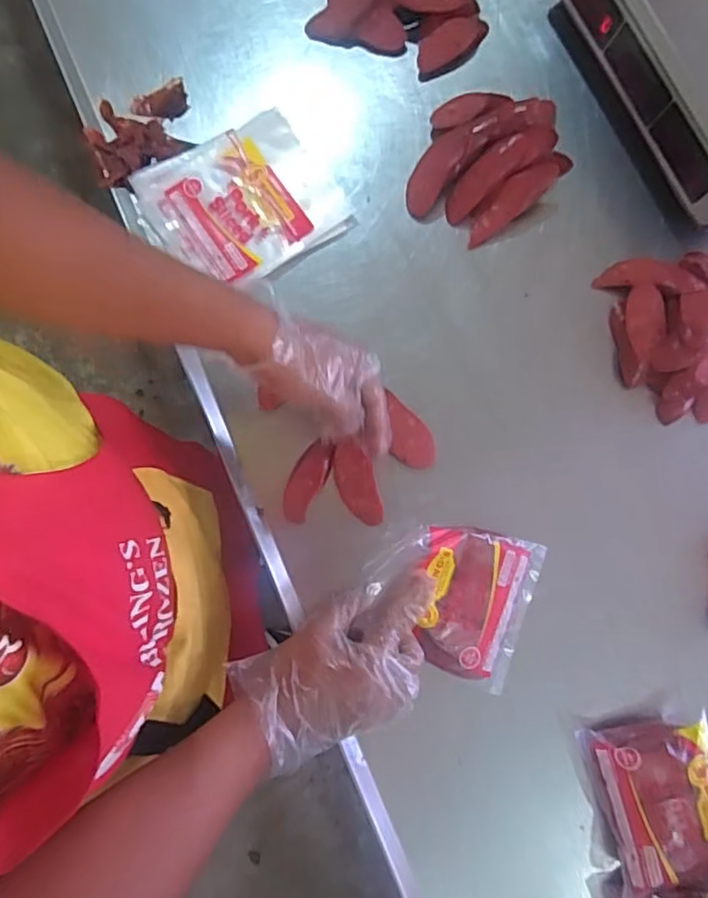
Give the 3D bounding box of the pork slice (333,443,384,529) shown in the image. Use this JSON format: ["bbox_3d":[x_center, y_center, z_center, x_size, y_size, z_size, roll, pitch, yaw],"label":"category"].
[{"bbox_3d":[0.005,0.036,0.612,0.040,0.015,0.084,-21,84,19],"label":"pork slice"}]

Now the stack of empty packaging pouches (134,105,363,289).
[{"bbox_3d":[-0.125,-0.264,0.655,0.187,0.020,0.174,-35,83,-4],"label":"stack of empty packaging pouches"}]

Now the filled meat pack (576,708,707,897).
[{"bbox_3d":[0.286,0.330,0.560,0.120,0.045,0.147,-8,82,-1],"label":"filled meat pack"}]

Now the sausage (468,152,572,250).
[{"bbox_3d":[0.183,-0.275,0.657,0.150,0.039,0.032,-40,84,-4],"label":"sausage"}]

